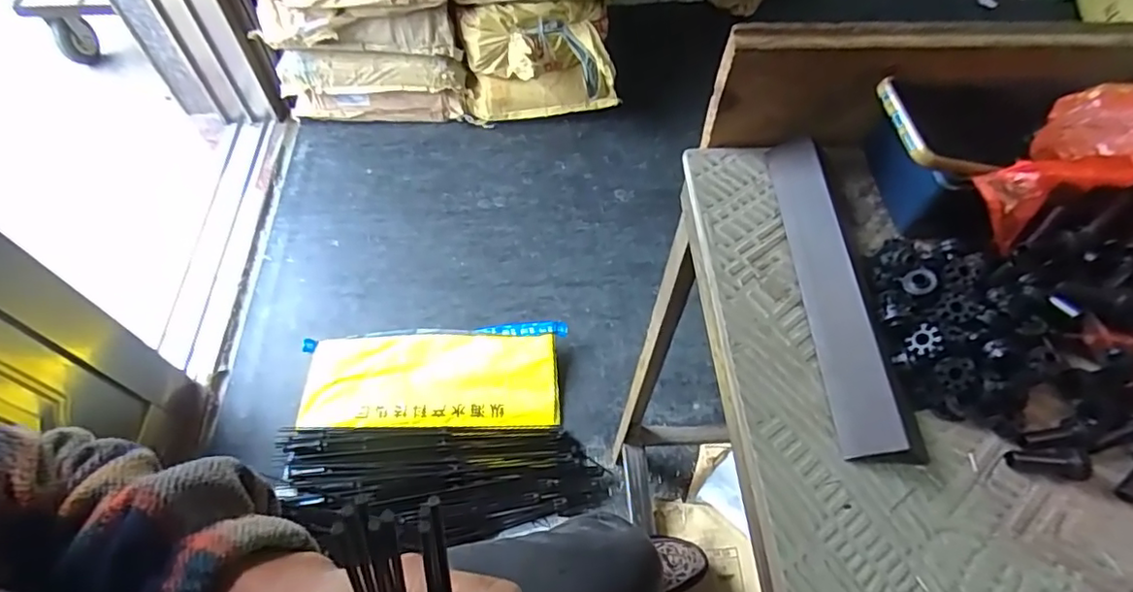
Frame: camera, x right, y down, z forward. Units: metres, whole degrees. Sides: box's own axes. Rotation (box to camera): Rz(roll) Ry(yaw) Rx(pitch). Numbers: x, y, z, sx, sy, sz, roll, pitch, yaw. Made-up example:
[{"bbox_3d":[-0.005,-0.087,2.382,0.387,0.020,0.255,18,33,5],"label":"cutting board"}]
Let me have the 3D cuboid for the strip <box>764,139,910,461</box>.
[{"bbox_3d":[0.171,-0.012,0.381,0.034,0.009,0.236,-23,51,32],"label":"strip"}]

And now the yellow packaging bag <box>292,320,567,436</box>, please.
[{"bbox_3d":[-0.270,0.162,1.154,0.515,0.043,0.213,-1,60,1],"label":"yellow packaging bag"}]

